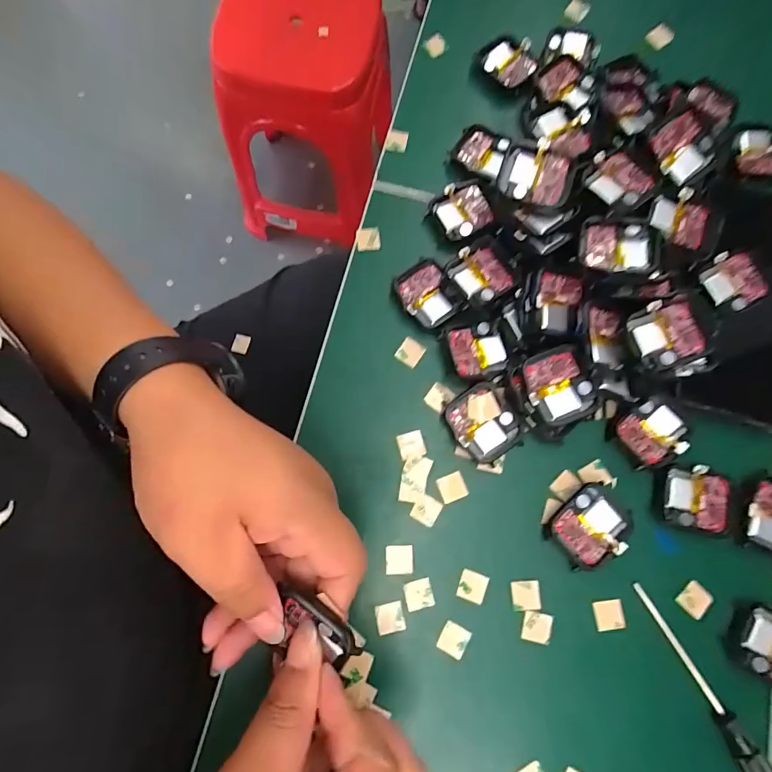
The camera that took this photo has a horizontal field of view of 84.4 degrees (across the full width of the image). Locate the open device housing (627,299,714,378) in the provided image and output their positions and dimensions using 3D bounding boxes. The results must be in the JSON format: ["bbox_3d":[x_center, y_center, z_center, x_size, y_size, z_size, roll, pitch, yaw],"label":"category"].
[{"bbox_3d":[0.165,-0.026,0.249,0.038,0.015,0.042,-13,77,-2],"label":"open device housing"}]

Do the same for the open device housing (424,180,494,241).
[{"bbox_3d":[0.053,-0.120,0.290,0.039,0.012,0.034,-29,78,-6],"label":"open device housing"}]

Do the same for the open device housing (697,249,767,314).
[{"bbox_3d":[0.219,-0.066,0.267,0.038,0.008,0.036,-22,77,-5],"label":"open device housing"}]

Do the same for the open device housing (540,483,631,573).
[{"bbox_3d":[0.120,0.081,0.249,0.049,0.010,0.038,-41,79,-8],"label":"open device housing"}]

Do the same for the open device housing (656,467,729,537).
[{"bbox_3d":[0.181,0.067,0.251,0.039,0.008,0.037,8,77,3],"label":"open device housing"}]

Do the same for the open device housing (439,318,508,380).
[{"bbox_3d":[0.059,-0.023,0.271,0.038,0.011,0.035,-18,77,-4],"label":"open device housing"}]

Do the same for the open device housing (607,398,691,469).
[{"bbox_3d":[0.161,0.029,0.259,0.041,0.013,0.036,-26,77,-5],"label":"open device housing"}]

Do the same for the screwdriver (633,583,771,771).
[{"bbox_3d":[0.176,0.171,0.228,0.012,0.009,0.130,-30,78,-6],"label":"screwdriver"}]

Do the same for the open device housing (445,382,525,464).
[{"bbox_3d":[0.059,0.024,0.262,0.036,0.014,0.043,-29,78,-6],"label":"open device housing"}]

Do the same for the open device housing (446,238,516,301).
[{"bbox_3d":[0.062,-0.072,0.273,0.039,0.014,0.037,-37,79,-8],"label":"open device housing"}]

